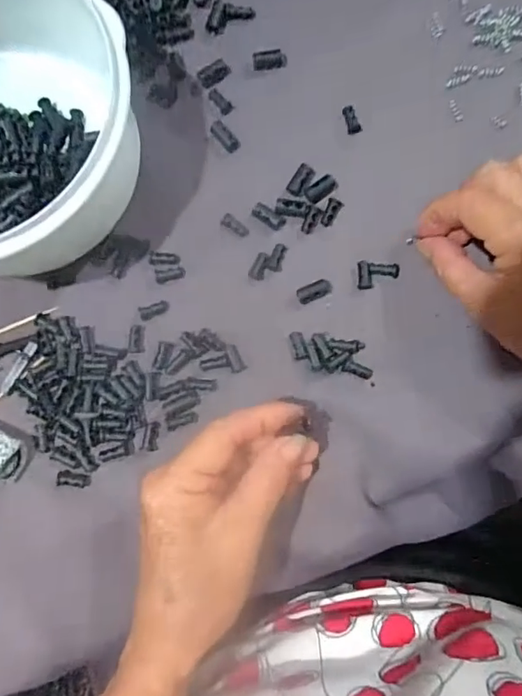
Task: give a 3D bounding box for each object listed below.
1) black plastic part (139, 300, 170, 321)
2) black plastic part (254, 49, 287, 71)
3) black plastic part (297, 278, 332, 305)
[{"bbox_3d":[-0.063,-0.022,0.296,0.018,0.004,0.008,-18,85,0],"label":"black plastic part"},{"bbox_3d":[0.006,-0.177,0.308,0.020,0.007,0.009,-6,83,2],"label":"black plastic part"},{"bbox_3d":[0.031,-0.033,0.293,0.020,0.006,0.010,-24,83,-1],"label":"black plastic part"}]

